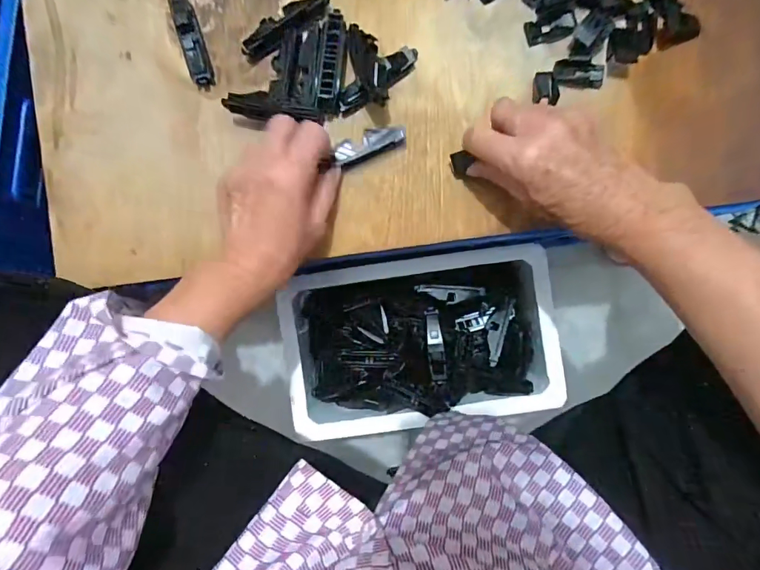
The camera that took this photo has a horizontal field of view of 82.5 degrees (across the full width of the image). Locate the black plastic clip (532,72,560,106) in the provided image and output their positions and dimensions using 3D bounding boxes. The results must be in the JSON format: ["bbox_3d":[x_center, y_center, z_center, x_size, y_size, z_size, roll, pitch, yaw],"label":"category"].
[{"bbox_3d":[0.140,-0.166,0.365,0.021,0.009,0.027,2,92,1],"label":"black plastic clip"}]

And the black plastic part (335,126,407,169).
[{"bbox_3d":[-0.008,-0.119,0.365,0.059,0.021,0.021,-17,91,11],"label":"black plastic part"}]

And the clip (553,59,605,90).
[{"bbox_3d":[0.168,-0.178,0.364,0.040,0.011,0.022,8,92,1],"label":"clip"}]

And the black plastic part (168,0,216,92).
[{"bbox_3d":[-0.161,-0.210,0.365,0.018,0.018,0.084,-16,91,1],"label":"black plastic part"}]

